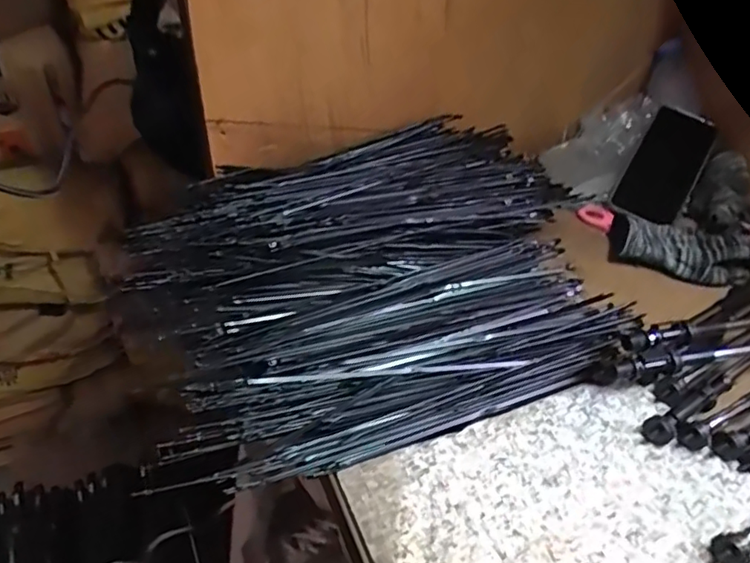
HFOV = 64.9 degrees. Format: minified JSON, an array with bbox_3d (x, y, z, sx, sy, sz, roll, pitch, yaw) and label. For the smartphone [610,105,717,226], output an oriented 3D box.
[{"bbox_3d":[0.325,-0.129,0.662,0.069,0.010,0.135,29,83,11],"label":"smartphone"}]

